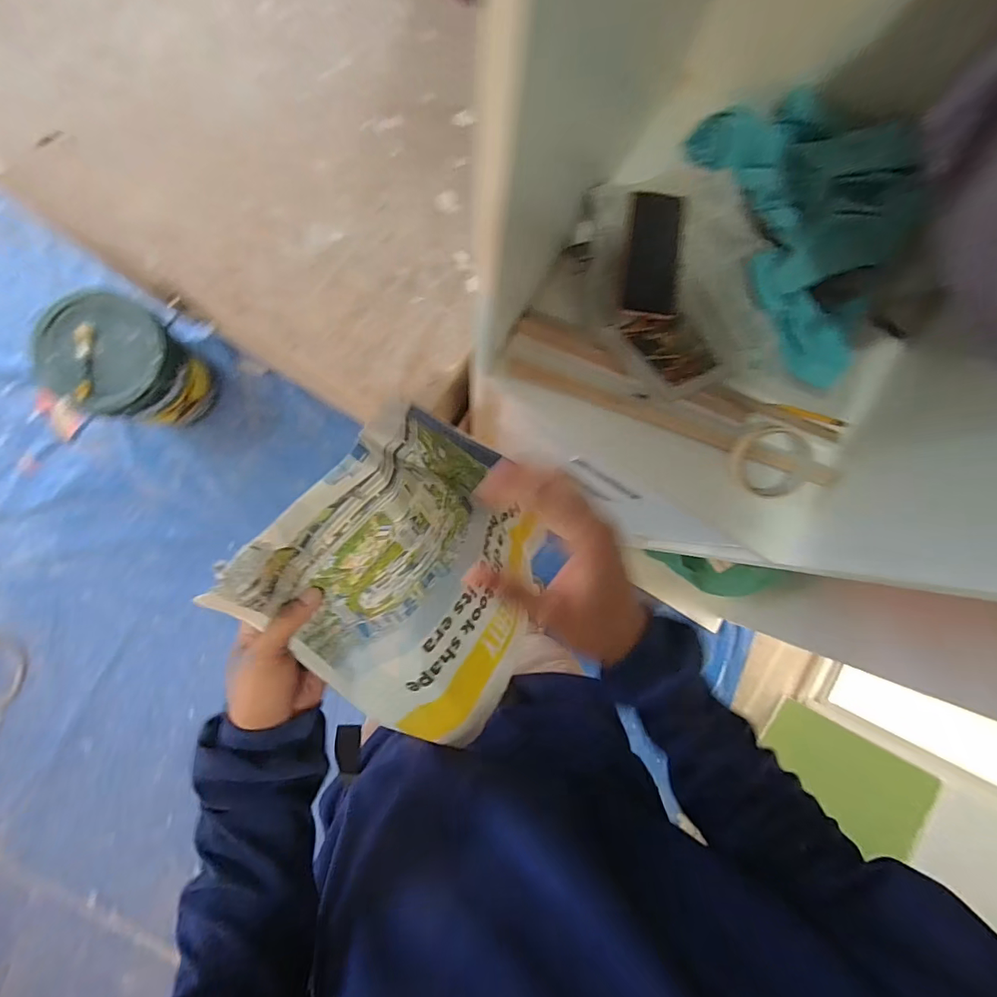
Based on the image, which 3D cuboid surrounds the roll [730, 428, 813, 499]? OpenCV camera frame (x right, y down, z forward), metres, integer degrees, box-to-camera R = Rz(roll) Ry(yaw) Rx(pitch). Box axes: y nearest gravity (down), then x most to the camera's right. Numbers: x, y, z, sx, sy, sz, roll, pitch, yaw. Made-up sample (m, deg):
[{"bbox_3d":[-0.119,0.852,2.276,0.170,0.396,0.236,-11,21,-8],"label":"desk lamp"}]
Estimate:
[{"bbox_3d":[0.342,-0.046,0.583,0.101,0.025,0.087,-7,87,-4],"label":"roll"}]

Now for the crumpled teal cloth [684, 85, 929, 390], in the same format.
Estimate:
[{"bbox_3d":[0.389,-0.335,0.549,0.153,0.115,0.362,-24,89,-4],"label":"crumpled teal cloth"}]

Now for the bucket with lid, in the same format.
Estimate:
[{"bbox_3d":[-0.976,-0.352,1.250,0.290,0.266,0.280,0,87,-3],"label":"bucket with lid"}]

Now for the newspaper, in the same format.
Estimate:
[{"bbox_3d":[-0.062,0.067,0.402,0.225,0.103,0.264,-42,120,-6],"label":"newspaper"}]

